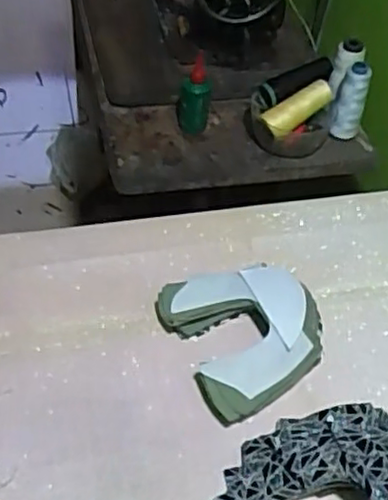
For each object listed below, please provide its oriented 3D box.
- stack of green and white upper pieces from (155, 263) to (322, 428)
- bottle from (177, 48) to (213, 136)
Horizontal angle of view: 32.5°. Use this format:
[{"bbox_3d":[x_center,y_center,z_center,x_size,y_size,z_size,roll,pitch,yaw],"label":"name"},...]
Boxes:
[{"bbox_3d":[0.049,0.079,0.711,0.155,0.055,0.168,-26,54,-27],"label":"stack of green and white upper pieces"},{"bbox_3d":[0.000,-0.223,0.959,0.047,0.104,0.046,4,46,-2],"label":"bottle"}]

